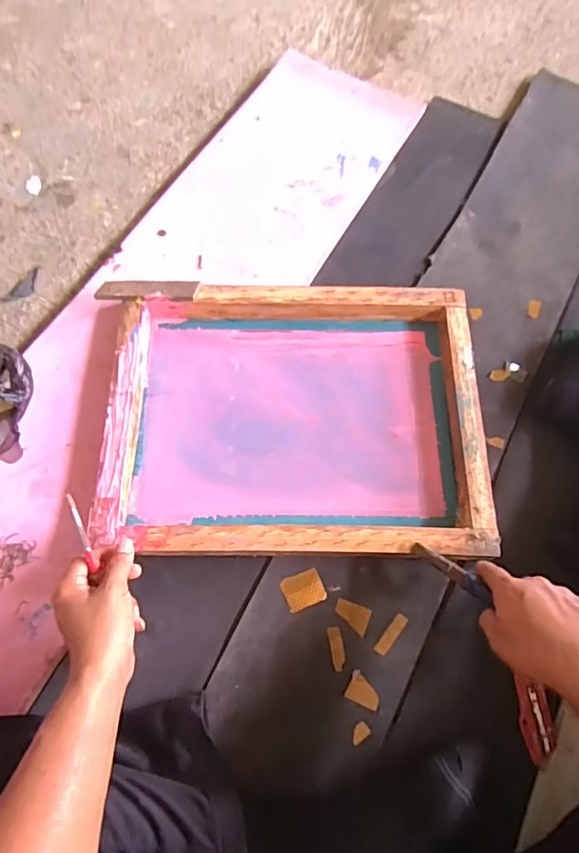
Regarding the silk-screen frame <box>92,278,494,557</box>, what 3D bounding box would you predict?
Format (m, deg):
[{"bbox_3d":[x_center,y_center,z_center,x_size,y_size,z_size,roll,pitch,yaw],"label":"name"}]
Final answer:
[{"bbox_3d":[0.006,-0.016,0.676,0.447,0.048,0.346,1,69,-1],"label":"silk-screen frame"}]

